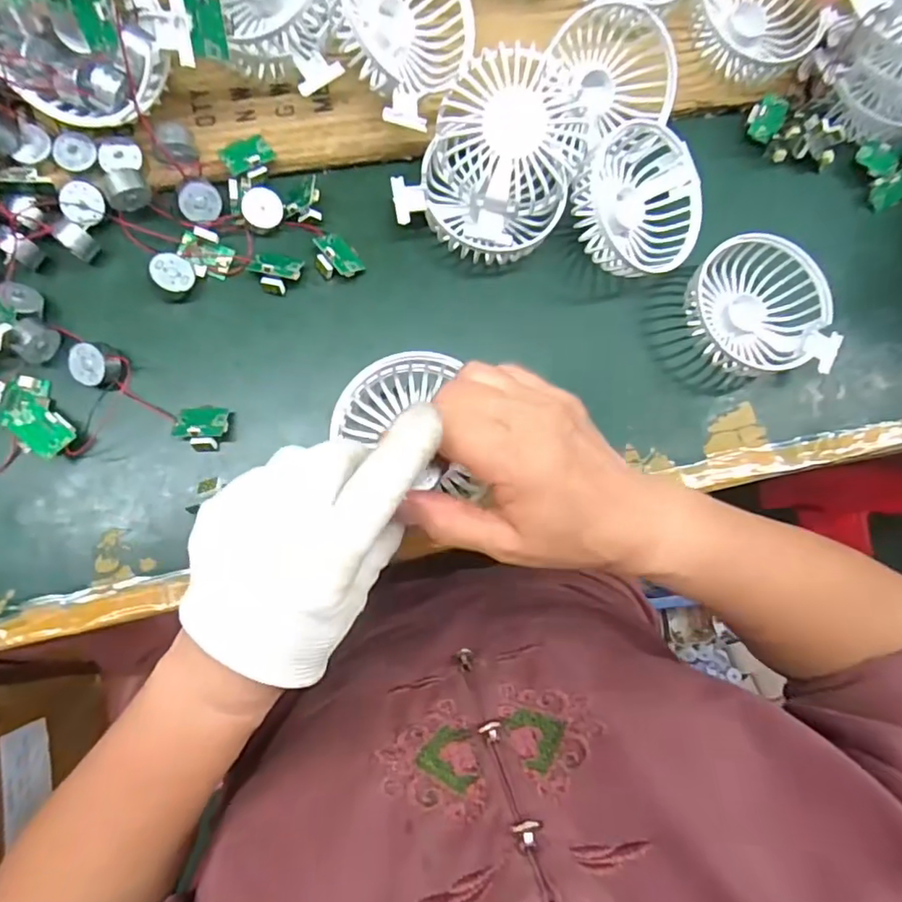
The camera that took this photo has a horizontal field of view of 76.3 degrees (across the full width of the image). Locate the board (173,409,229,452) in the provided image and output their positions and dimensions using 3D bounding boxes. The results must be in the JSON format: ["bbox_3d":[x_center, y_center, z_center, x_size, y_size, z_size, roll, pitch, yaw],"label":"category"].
[{"bbox_3d":[-0.144,-0.012,0.331,0.029,0.020,0.024,2,83,-7],"label":"board"}]

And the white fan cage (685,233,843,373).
[{"bbox_3d":[0.200,-0.093,0.376,0.091,0.037,0.079,5,82,-7],"label":"white fan cage"}]

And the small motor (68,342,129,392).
[{"bbox_3d":[-0.200,-0.048,0.326,0.027,0.018,0.023,9,82,-6],"label":"small motor"}]

